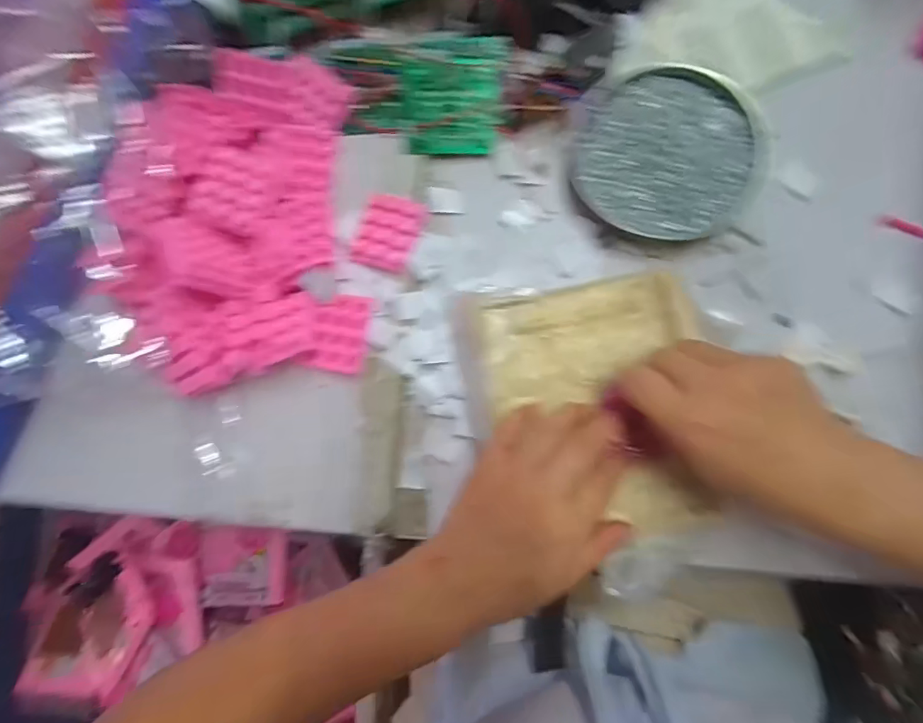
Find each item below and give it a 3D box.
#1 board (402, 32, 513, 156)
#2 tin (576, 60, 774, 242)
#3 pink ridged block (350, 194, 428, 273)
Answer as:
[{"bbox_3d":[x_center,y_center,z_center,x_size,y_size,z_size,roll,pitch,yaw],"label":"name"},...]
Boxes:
[{"bbox_3d":[-0.006,-0.216,0.364,0.082,0.012,0.095,2,84,6],"label":"board"},{"bbox_3d":[0.159,-0.160,0.347,0.130,0.016,0.129,-1,84,5],"label":"tin"},{"bbox_3d":[-0.057,-0.103,0.361,0.045,0.008,0.060,19,86,7],"label":"pink ridged block"}]

